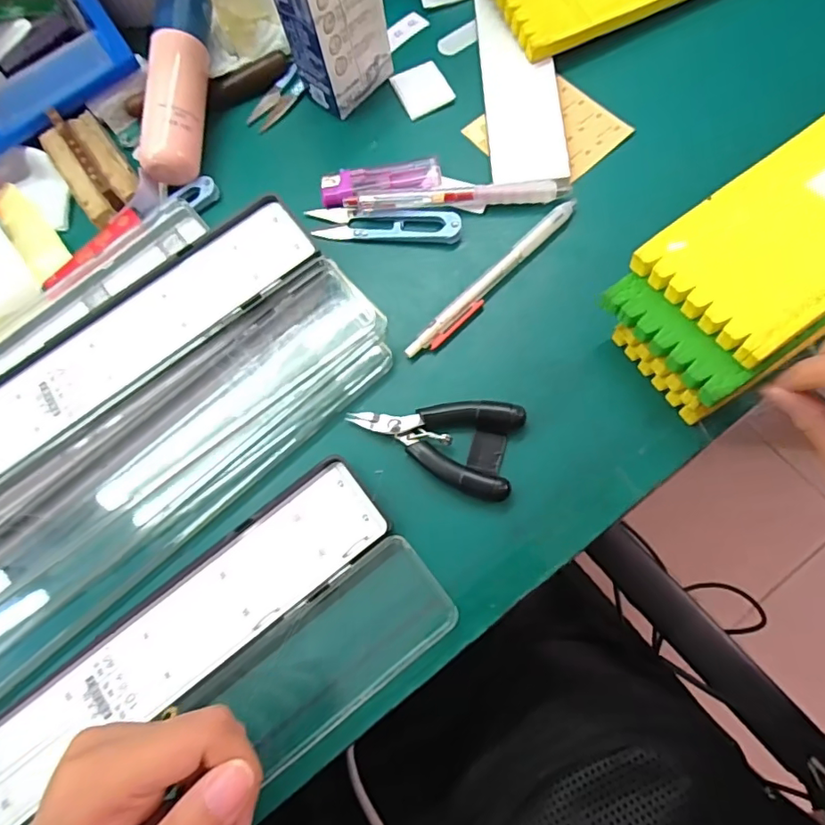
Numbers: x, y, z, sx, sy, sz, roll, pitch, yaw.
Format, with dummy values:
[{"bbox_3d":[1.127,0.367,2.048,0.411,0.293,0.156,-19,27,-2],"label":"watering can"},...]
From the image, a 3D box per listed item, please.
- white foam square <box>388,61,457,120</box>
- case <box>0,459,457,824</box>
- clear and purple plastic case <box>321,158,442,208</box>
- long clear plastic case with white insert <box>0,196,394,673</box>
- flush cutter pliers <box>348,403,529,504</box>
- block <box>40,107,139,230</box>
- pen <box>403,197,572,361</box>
[{"bbox_3d":[0.007,-0.225,0.375,0.035,0.005,0.038,-30,73,-3],"label":"white foam square"},{"bbox_3d":[-0.177,0.194,0.266,0.427,0.025,0.111,-38,74,-6],"label":"case"},{"bbox_3d":[-0.021,-0.151,0.354,0.077,0.011,0.026,-6,73,4],"label":"clear and purple plastic case"},{"bbox_3d":[-0.223,0.038,0.298,0.433,0.025,0.164,-39,74,-6],"label":"long clear plastic case with white insert"},{"bbox_3d":[0.011,0.015,0.300,0.093,0.017,0.052,10,75,8],"label":"flush cutter pliers"},{"bbox_3d":[-0.218,-0.170,0.361,0.039,0.021,0.093,-37,74,-6],"label":"block"},{"bbox_3d":[0.050,-0.081,0.327,0.138,0.013,0.012,-44,75,-8],"label":"pen"}]

